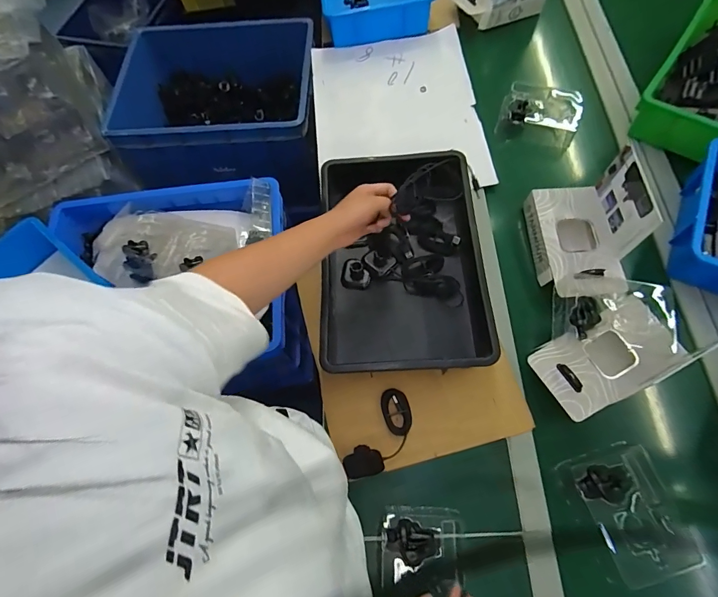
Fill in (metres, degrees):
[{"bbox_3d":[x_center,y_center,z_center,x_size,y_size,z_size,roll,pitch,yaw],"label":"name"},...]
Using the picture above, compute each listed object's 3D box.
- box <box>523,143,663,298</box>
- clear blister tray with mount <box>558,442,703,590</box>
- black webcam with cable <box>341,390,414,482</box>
[{"bbox_3d":[0.402,-0.118,0.656,0.147,0.133,0.221,-1,69,2],"label":"box"},{"bbox_3d":[0.385,0.308,0.547,0.122,0.057,0.158,-21,70,-5],"label":"clear blister tray with mount"},{"bbox_3d":[0.038,0.224,0.607,0.066,0.037,0.157,30,74,13],"label":"black webcam with cable"}]

